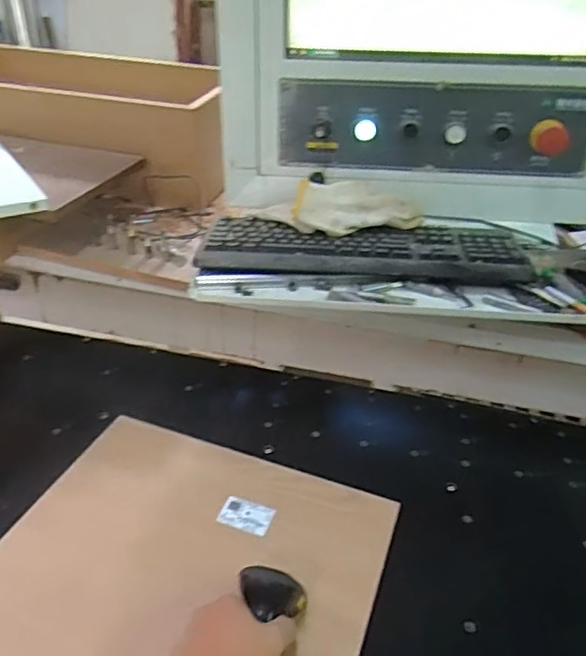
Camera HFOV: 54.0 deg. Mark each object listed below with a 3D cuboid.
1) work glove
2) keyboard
[{"bbox_3d":[0.094,-0.186,0.859,0.205,0.053,0.089,-6,34,-14],"label":"work glove"},{"bbox_3d":[0.129,-0.113,0.820,0.511,0.034,0.161,3,33,0],"label":"keyboard"}]

